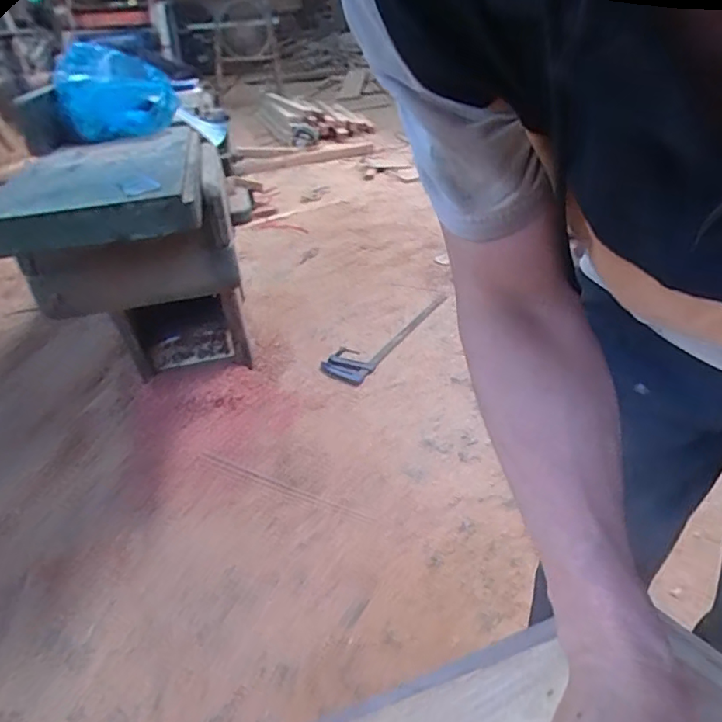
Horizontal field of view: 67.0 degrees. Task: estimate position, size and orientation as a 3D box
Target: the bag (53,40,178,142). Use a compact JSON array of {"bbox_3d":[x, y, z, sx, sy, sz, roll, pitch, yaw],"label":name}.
[{"bbox_3d":[-0.520,-0.576,1.179,0.241,0.171,0.256,-14,34,-14],"label":"bag"}]

